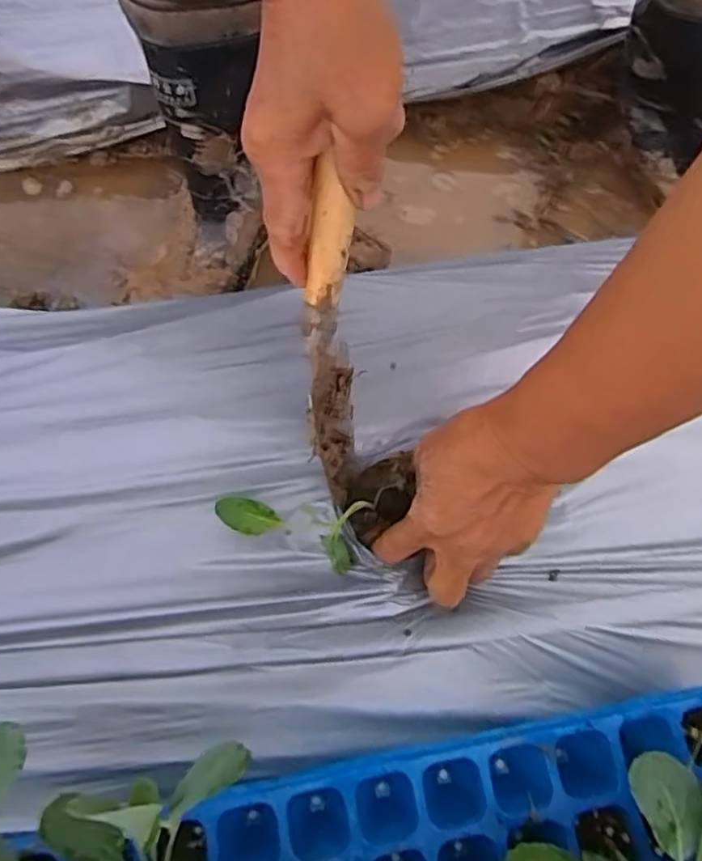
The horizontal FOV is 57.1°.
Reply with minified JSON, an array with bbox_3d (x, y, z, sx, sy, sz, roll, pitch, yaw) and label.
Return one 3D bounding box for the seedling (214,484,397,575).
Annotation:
[{"bbox_3d":[-0.031,0.059,0.404,0.106,0.033,0.053,10,67,-22],"label":"seedling"}]

